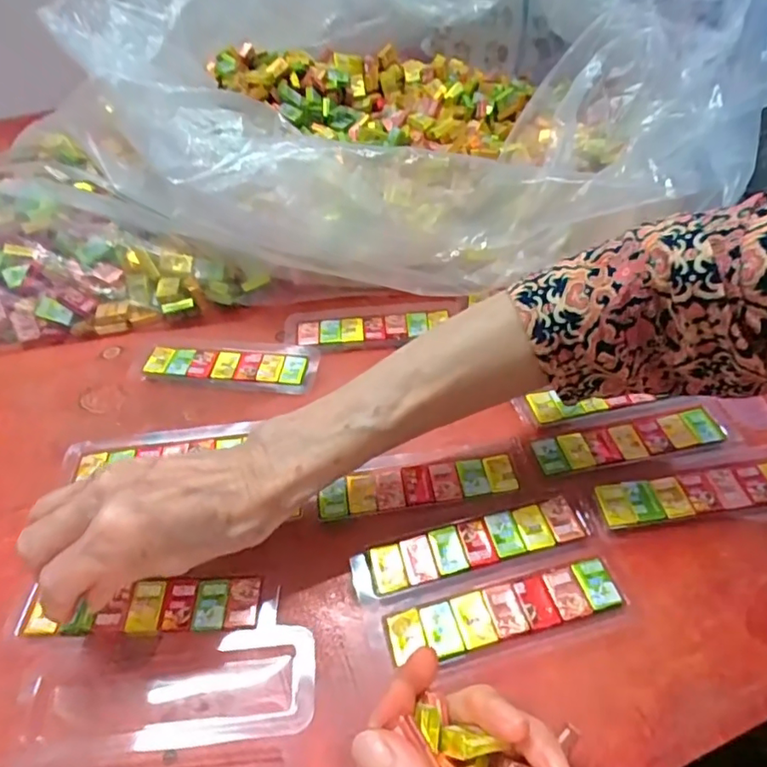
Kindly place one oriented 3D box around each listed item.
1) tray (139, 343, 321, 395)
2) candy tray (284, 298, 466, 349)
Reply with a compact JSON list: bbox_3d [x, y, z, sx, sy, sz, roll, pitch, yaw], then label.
[{"bbox_3d":[-0.117,-0.016,0.404,0.133,0.007,0.039,4,49,8],"label":"tray"},{"bbox_3d":[-0.008,-0.044,0.423,0.136,0.012,0.042,-2,48,2],"label":"candy tray"}]

